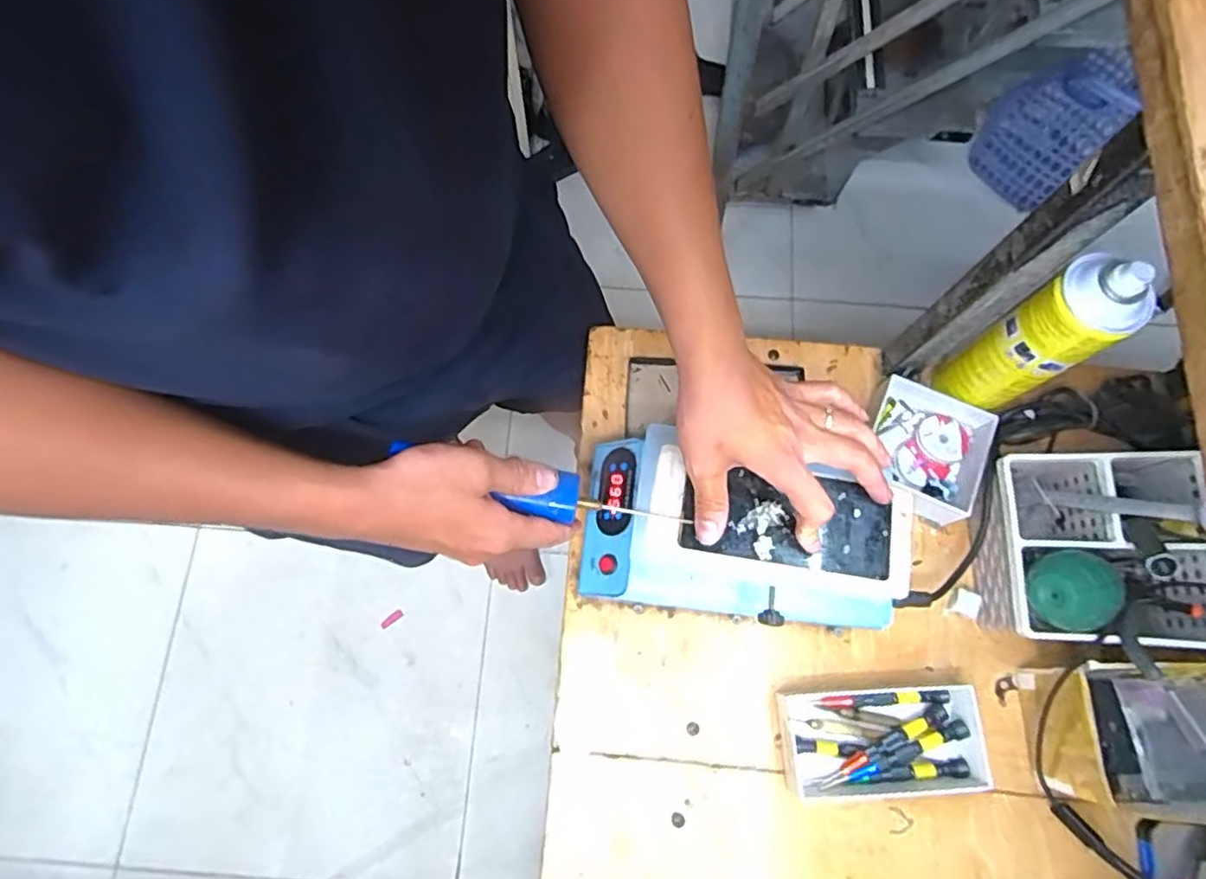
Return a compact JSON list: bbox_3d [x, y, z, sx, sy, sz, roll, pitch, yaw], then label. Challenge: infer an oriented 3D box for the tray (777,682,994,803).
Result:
[{"bbox_3d":[0.229,0.251,0.541,0.156,0.035,0.091,-4,74,-2],"label":"tray"}]

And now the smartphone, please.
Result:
[{"bbox_3d":[0.132,0.060,0.470,0.149,0.009,0.065,4,74,2],"label":"smartphone"}]

